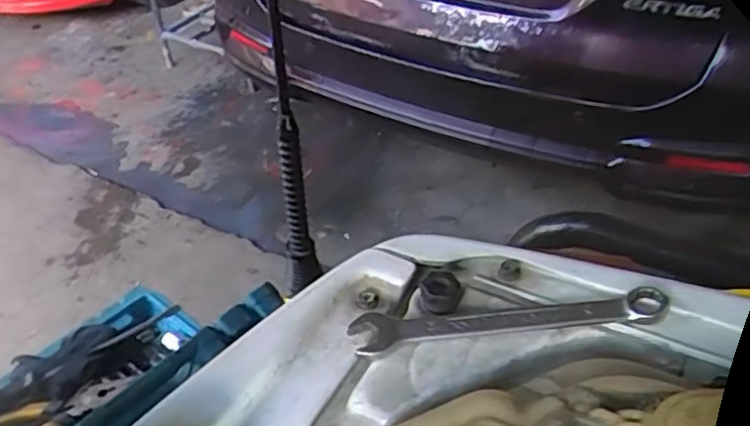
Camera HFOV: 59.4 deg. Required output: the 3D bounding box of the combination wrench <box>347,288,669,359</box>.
[{"bbox_3d":[0.077,0.061,0.376,0.176,0.015,0.027,-3,41,-3],"label":"combination wrench"}]

